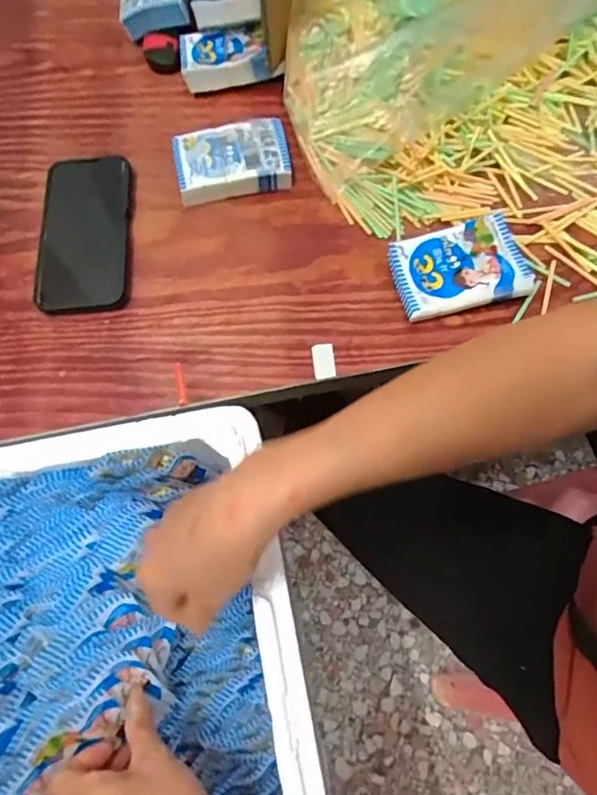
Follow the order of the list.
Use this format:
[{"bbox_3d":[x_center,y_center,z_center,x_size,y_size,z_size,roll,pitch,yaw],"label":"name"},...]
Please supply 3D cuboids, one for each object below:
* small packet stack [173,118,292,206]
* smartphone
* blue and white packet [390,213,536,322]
[{"bbox_3d":[-0.063,-0.224,0.507,0.104,0.028,0.068,-13,68,-2],"label":"small packet stack"},{"bbox_3d":[-0.198,-0.150,0.494,0.082,0.016,0.157,-4,73,2],"label":"smartphone"},{"bbox_3d":[0.138,-0.111,0.456,0.109,0.021,0.073,-13,68,-2],"label":"blue and white packet"}]

